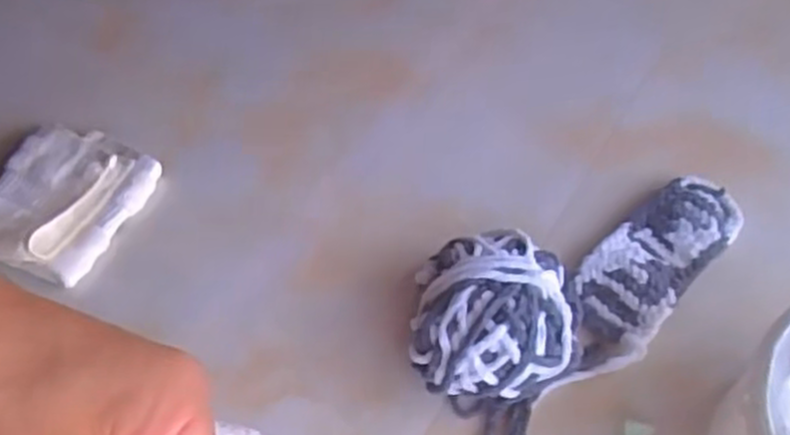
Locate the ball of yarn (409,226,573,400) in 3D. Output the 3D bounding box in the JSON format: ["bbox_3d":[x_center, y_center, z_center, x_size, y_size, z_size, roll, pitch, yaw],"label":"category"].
[{"bbox_3d":[0.083,0.081,0.673,0.133,0.080,0.140,4,59,-1],"label":"ball of yarn"}]

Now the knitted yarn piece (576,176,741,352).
[{"bbox_3d":[0.246,0.033,0.740,0.083,0.023,0.197,40,65,18],"label":"knitted yarn piece"}]

